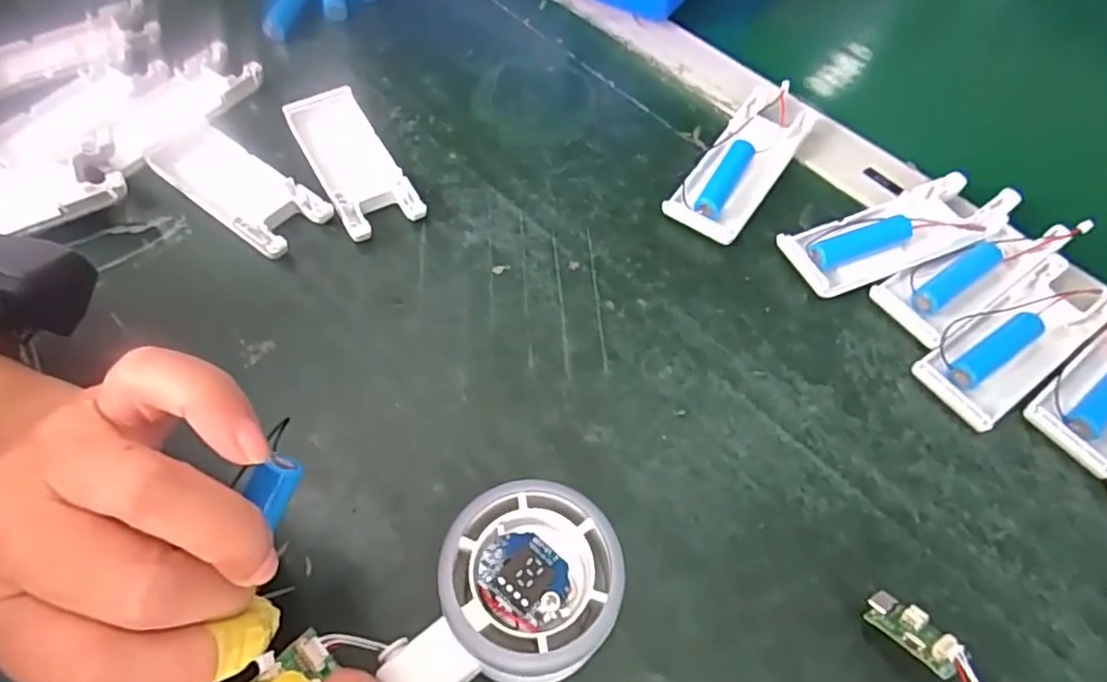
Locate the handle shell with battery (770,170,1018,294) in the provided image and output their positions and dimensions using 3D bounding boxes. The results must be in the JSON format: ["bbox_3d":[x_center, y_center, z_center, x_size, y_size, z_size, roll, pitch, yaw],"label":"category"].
[{"bbox_3d":[0.176,-0.054,0.343,0.121,0.022,0.039,-16,61,-11],"label":"handle shell with battery"}]

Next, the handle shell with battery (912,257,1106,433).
[{"bbox_3d":[0.217,0.000,0.316,0.105,0.016,0.039,-31,64,-18],"label":"handle shell with battery"}]

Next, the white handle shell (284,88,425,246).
[{"bbox_3d":[-0.107,-0.095,0.361,0.040,0.012,0.103,-27,63,-17],"label":"white handle shell"}]

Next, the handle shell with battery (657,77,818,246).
[{"bbox_3d":[0.101,-0.096,0.363,0.039,0.025,0.099,32,63,16],"label":"handle shell with battery"}]

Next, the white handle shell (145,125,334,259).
[{"bbox_3d":[-0.163,-0.079,0.351,0.098,0.012,0.040,34,64,17],"label":"white handle shell"}]

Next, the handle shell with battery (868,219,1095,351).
[{"bbox_3d":[0.210,-0.033,0.331,0.105,0.015,0.039,-24,62,-15],"label":"handle shell with battery"}]

